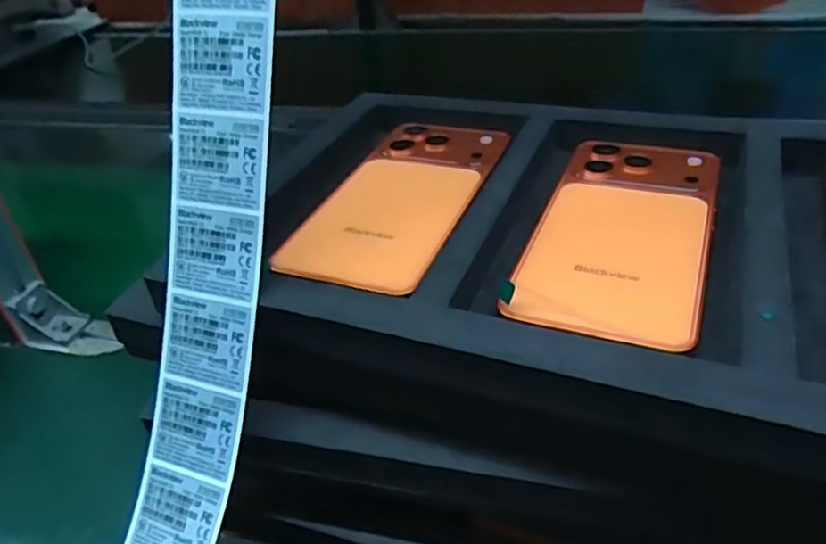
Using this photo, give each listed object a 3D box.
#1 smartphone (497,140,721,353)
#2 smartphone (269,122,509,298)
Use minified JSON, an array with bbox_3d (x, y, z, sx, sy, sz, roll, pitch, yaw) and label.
[{"bbox_3d":[0.097,-0.021,0.290,0.074,0.006,0.159,11,39,22],"label":"smartphone"},{"bbox_3d":[-0.007,-0.041,0.324,0.076,0.011,0.169,9,38,19],"label":"smartphone"}]

